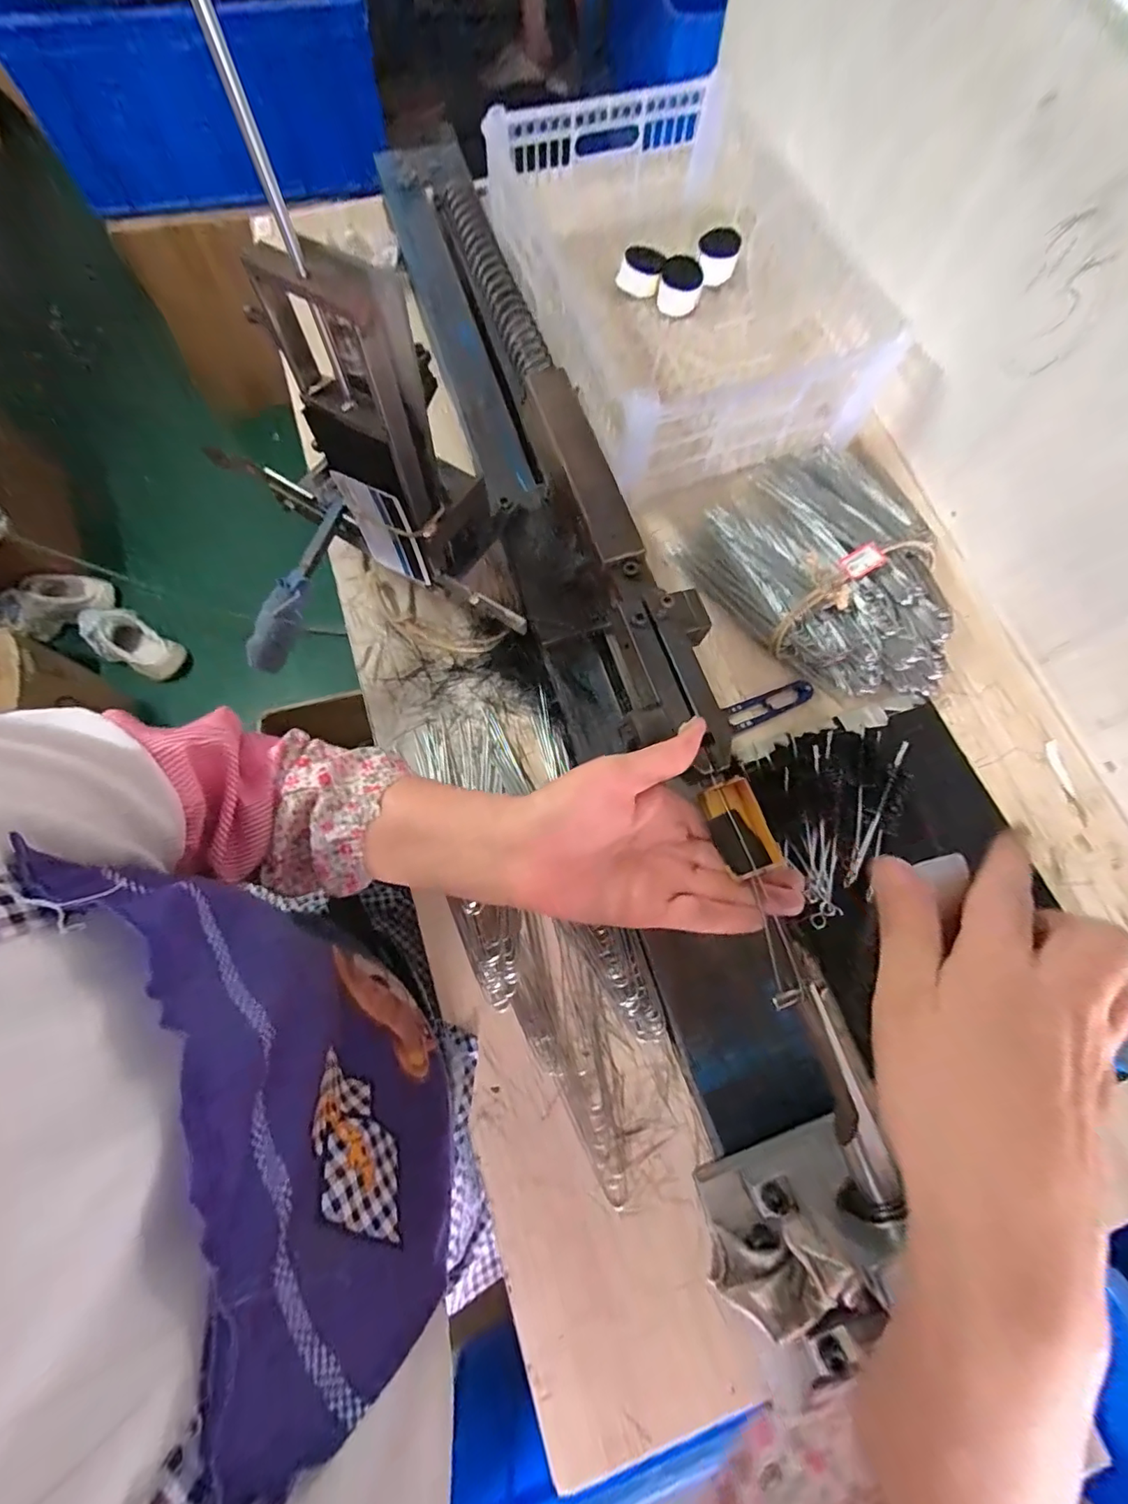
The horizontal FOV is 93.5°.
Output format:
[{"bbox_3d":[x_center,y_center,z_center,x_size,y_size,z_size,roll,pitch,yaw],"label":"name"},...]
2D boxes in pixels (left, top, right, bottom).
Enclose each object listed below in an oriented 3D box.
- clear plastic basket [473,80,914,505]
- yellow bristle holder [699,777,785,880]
[{"bbox_3d":[0.119,-0.491,0.550,0.296,0.134,0.411,-24,75,-9],"label":"clear plastic basket"},{"bbox_3d":[0.098,0.041,0.294,0.029,0.007,0.050,-21,75,-8],"label":"yellow bristle holder"}]

